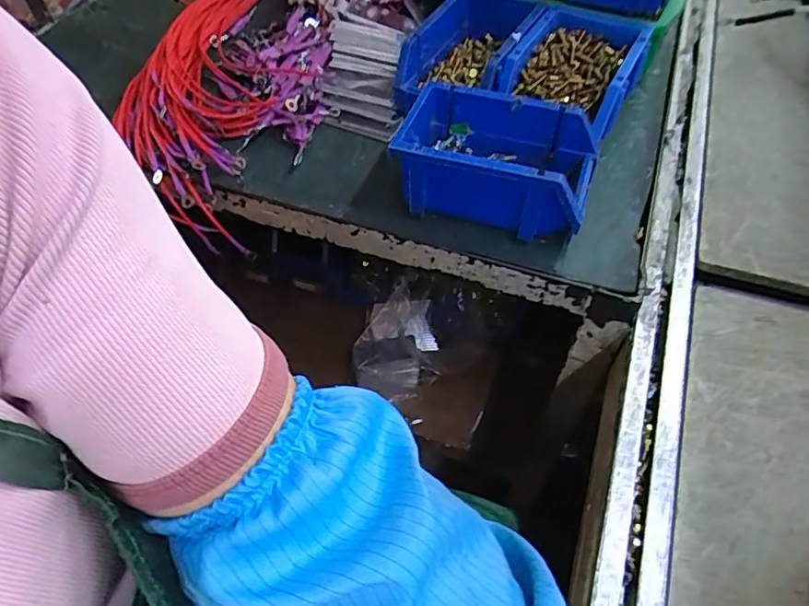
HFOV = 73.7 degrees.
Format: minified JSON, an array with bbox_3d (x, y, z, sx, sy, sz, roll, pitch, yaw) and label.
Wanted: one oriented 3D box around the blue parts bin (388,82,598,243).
[{"bbox_3d":[0.078,-0.126,0.466,0.165,0.061,0.104,14,55,12],"label":"blue parts bin"}]

